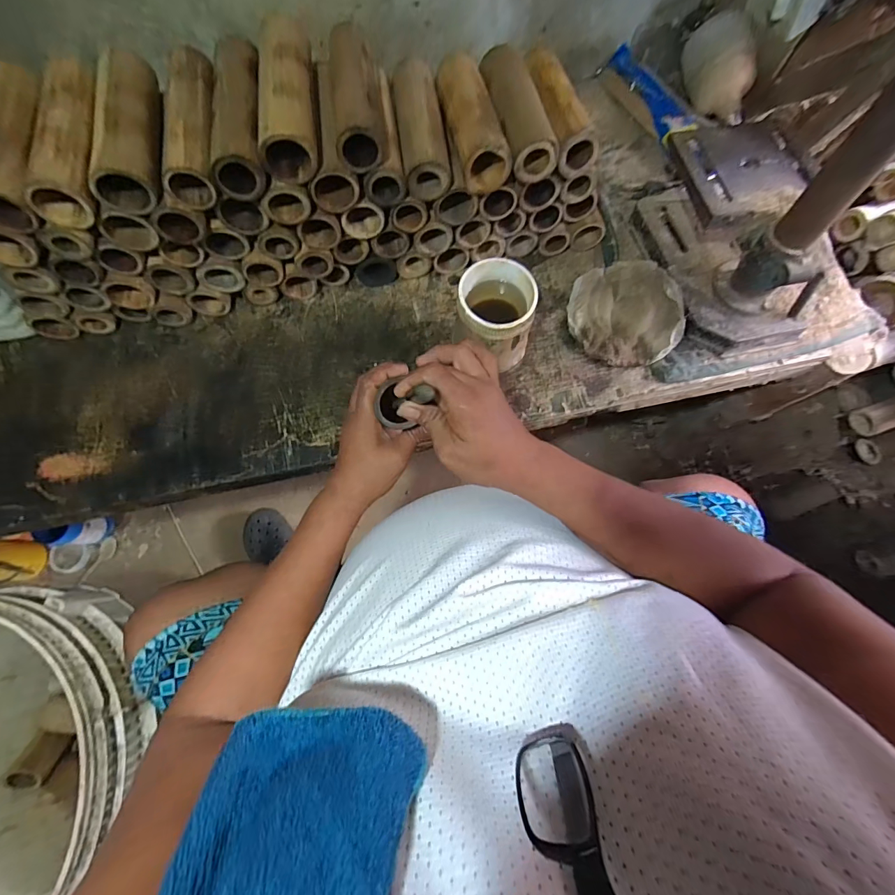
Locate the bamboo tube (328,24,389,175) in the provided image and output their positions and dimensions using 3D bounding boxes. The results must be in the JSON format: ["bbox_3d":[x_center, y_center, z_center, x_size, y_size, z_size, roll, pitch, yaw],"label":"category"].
[{"bbox_3d":[-0.103,-0.392,0.471,0.054,0.052,0.180,-10,72,-2],"label":"bamboo tube"}]

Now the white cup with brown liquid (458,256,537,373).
[{"bbox_3d":[0.064,-0.165,0.551,0.093,0.123,0.097,0,72,1],"label":"white cup with brown liquid"}]

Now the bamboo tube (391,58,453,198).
[{"bbox_3d":[-0.034,-0.393,0.513,0.053,0.045,0.175,-9,72,-1],"label":"bamboo tube"}]

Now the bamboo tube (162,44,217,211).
[{"bbox_3d":[-0.278,-0.353,0.461,0.055,0.055,0.175,-6,72,0],"label":"bamboo tube"}]

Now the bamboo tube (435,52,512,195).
[{"bbox_3d":[0.028,-0.407,0.515,0.057,0.061,0.179,-12,73,-2],"label":"bamboo tube"}]

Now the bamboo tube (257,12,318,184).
[{"bbox_3d":[-0.173,-0.379,0.454,0.059,0.055,0.180,-6,72,-1],"label":"bamboo tube"}]

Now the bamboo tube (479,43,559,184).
[{"bbox_3d":[0.085,-0.418,0.515,0.057,0.044,0.187,-11,73,-2],"label":"bamboo tube"}]

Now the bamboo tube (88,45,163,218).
[{"bbox_3d":[-0.339,-0.346,0.453,0.066,0.051,0.177,-7,72,-1],"label":"bamboo tube"}]

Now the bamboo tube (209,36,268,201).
[{"bbox_3d":[-0.223,-0.357,0.454,0.053,0.053,0.174,-4,72,0],"label":"bamboo tube"}]

